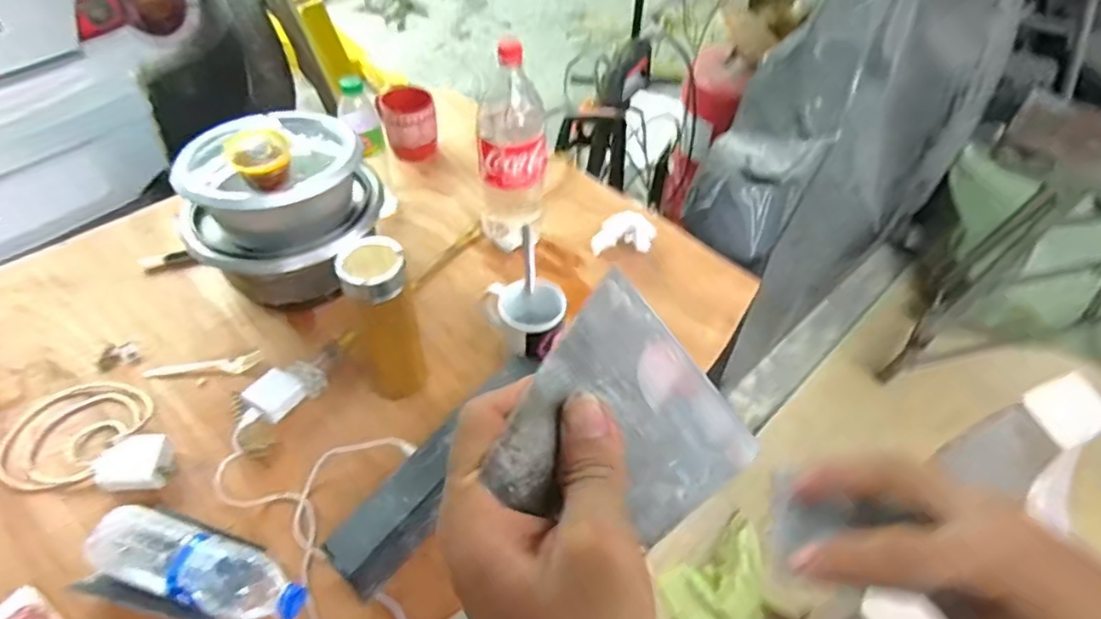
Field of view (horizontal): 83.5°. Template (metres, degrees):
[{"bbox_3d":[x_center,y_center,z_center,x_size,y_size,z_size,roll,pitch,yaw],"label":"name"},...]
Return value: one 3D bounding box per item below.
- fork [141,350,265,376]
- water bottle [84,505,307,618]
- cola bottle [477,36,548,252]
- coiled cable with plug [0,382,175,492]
[{"bbox_3d":[-0.442,0.075,0.788,0.135,0.013,0.031,-10,50,-11],"label":"fork"},{"bbox_3d":[-0.335,0.250,0.596,0.211,0.055,0.069,12,50,9],"label":"water bottle"},{"bbox_3d":[-0.053,-0.212,0.860,0.092,0.293,0.080,1,49,-1],"label":"cola bottle"},{"bbox_3d":[-0.520,0.138,0.706,0.205,0.039,0.136,3,49,1],"label":"coiled cable with plug"}]

